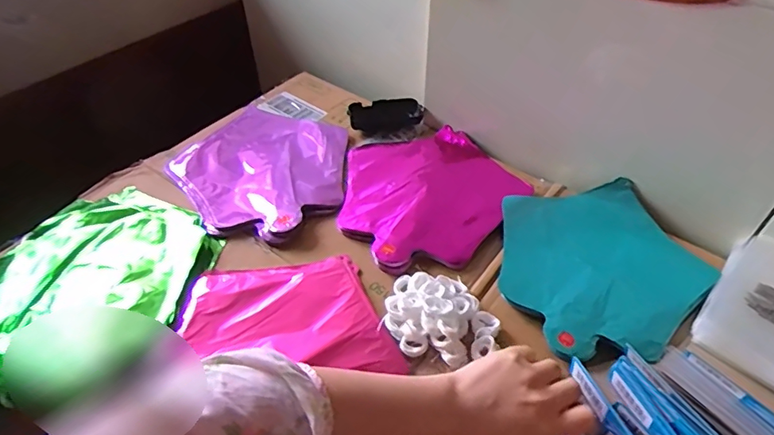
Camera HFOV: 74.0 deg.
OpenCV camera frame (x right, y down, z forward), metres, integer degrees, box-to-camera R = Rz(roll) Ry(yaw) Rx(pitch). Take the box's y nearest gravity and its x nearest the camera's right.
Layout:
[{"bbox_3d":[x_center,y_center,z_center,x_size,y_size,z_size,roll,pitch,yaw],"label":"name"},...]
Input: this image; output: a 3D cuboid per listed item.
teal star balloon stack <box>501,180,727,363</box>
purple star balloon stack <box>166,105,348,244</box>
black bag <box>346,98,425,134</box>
[{"bbox_3d":[0.241,0.049,0.579,0.230,0.020,0.233,-4,47,-4],"label":"teal star balloon stack"},{"bbox_3d":[-0.163,-0.071,0.697,0.241,0.030,0.227,33,54,27],"label":"purple star balloon stack"},{"bbox_3d":[-0.001,-0.155,0.780,0.109,0.021,0.053,-9,47,-9],"label":"black bag"}]

